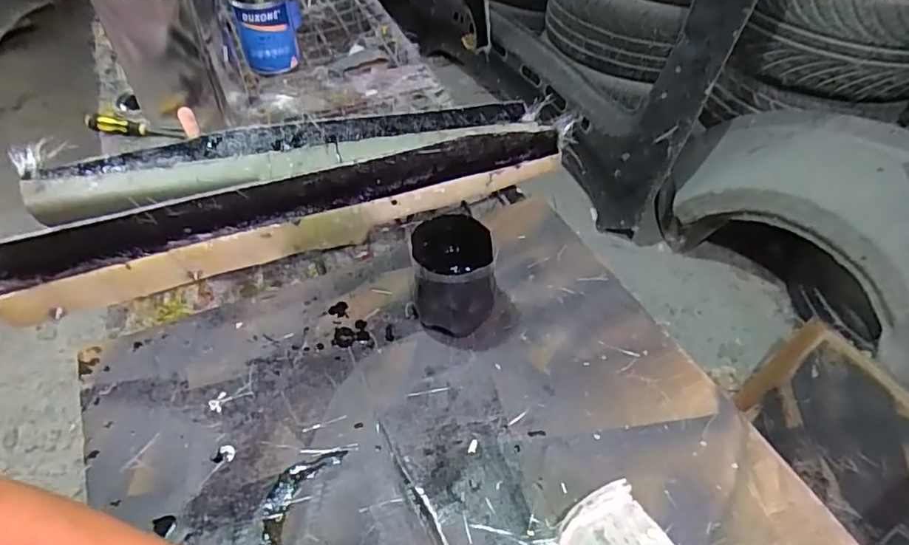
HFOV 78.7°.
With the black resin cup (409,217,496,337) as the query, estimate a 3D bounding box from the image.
[{"bbox_3d":[-0.001,0.010,0.675,0.090,0.127,0.097,1,46,-1],"label":"black resin cup"}]

